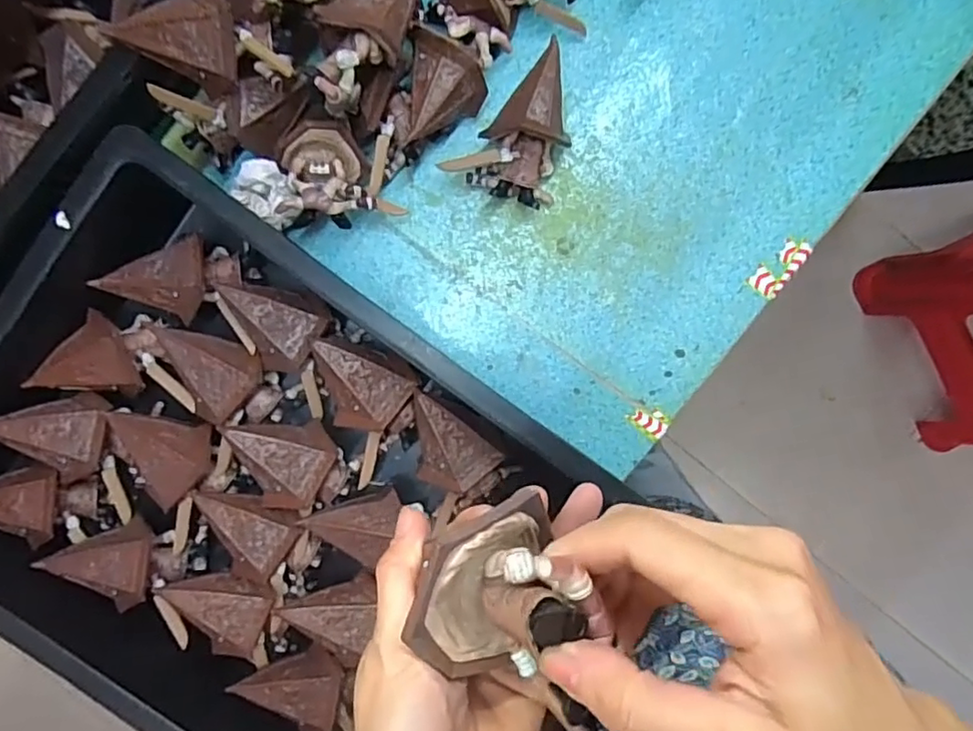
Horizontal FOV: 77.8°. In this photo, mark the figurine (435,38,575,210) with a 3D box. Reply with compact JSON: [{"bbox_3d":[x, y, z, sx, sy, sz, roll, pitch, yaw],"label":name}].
[{"bbox_3d":[0.031,-0.159,0.435,0.070,0.054,0.109,45,93,-3],"label":"figurine"}]

